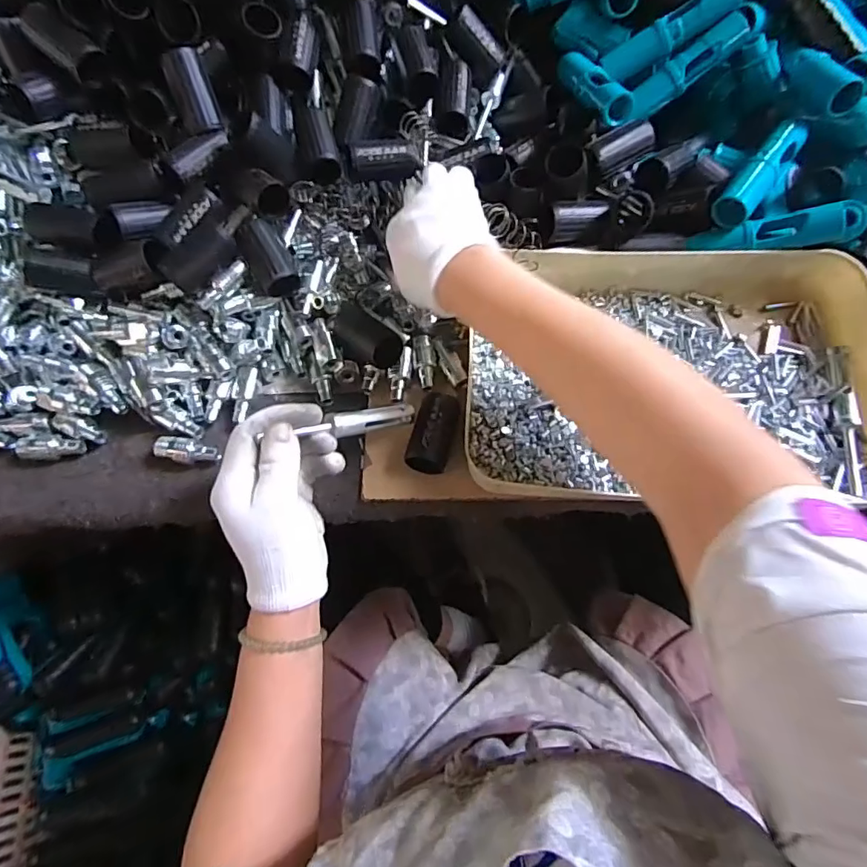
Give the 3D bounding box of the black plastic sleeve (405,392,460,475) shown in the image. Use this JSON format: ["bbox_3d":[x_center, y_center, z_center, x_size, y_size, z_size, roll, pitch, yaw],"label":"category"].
[{"bbox_3d":[0.000,0.000,0.427,0.033,0.031,0.063,13,67,8],"label":"black plastic sleeve"}]

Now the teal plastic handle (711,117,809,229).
[{"bbox_3d":[0.286,-0.227,0.450,0.028,0.031,0.124,38,73,18],"label":"teal plastic handle"}]

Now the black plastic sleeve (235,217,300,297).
[{"bbox_3d":[-0.145,-0.155,0.453,0.035,0.033,0.070,-28,84,-10],"label":"black plastic sleeve"}]

